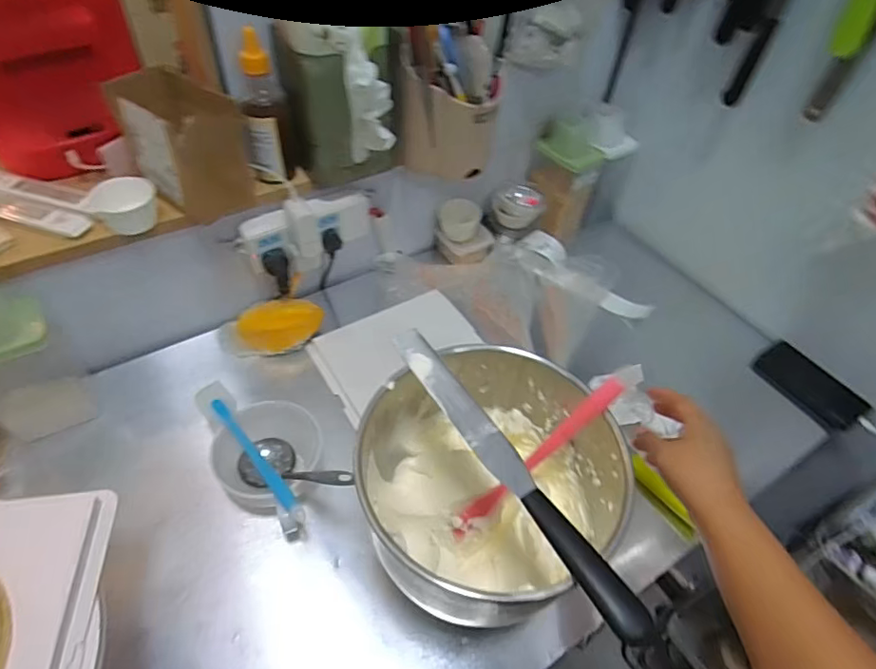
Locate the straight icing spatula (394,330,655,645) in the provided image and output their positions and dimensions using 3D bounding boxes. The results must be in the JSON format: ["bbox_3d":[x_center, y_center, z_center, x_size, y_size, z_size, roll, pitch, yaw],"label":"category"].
[{"bbox_3d":[0.052,0.099,0.435,0.031,0.021,0.311,-24,56,-23],"label":"straight icing spatula"}]

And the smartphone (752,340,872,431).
[{"bbox_3d":[0.545,0.075,0.783,0.062,0.010,0.145,-44,60,7],"label":"smartphone"}]

